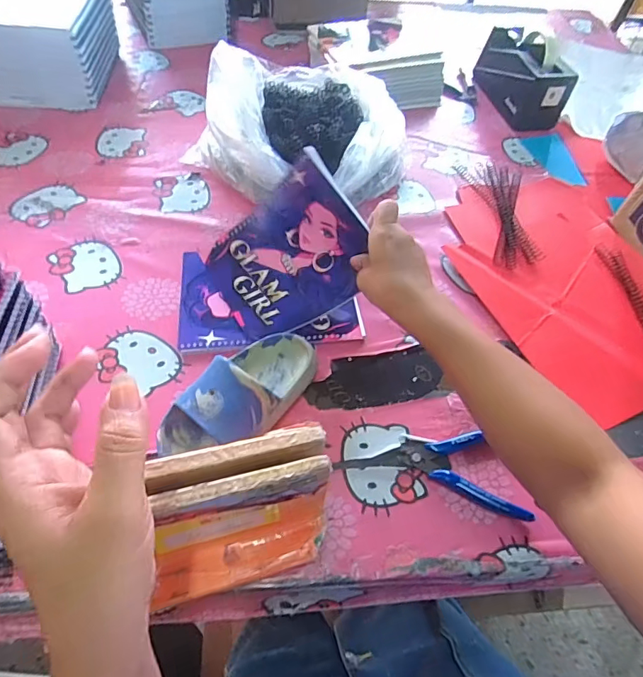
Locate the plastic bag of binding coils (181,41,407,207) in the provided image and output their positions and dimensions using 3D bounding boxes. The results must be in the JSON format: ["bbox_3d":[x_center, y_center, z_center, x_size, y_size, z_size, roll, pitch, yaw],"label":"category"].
[{"bbox_3d":[-0.030,-0.304,0.655,0.250,0.122,0.274,-36,64,-27],"label":"plastic bag of binding coils"}]

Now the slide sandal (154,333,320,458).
[{"bbox_3d":[-0.066,0.044,0.437,0.082,0.060,0.158,34,58,19],"label":"slide sandal"}]

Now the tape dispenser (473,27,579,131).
[{"bbox_3d":[0.343,-0.462,0.815,0.073,0.108,0.202,-9,55,-12],"label":"tape dispenser"}]

